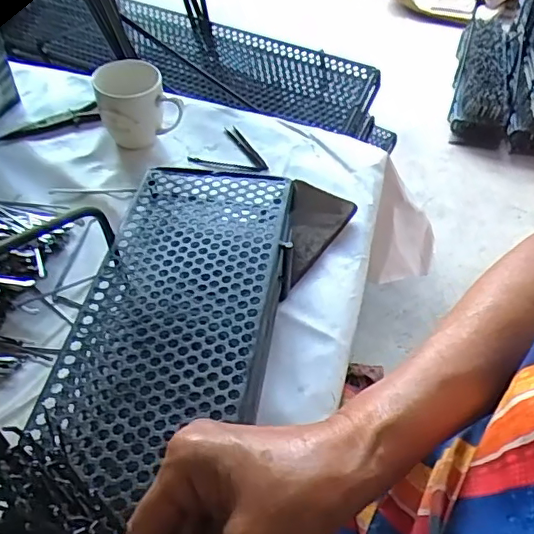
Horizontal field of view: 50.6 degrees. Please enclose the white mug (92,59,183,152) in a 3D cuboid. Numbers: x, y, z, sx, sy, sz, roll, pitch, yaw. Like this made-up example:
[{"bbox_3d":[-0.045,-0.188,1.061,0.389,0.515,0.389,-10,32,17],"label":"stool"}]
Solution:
[{"bbox_3d":[-0.165,-0.207,0.724,0.096,0.088,0.090,-11,47,-11],"label":"white mug"}]

